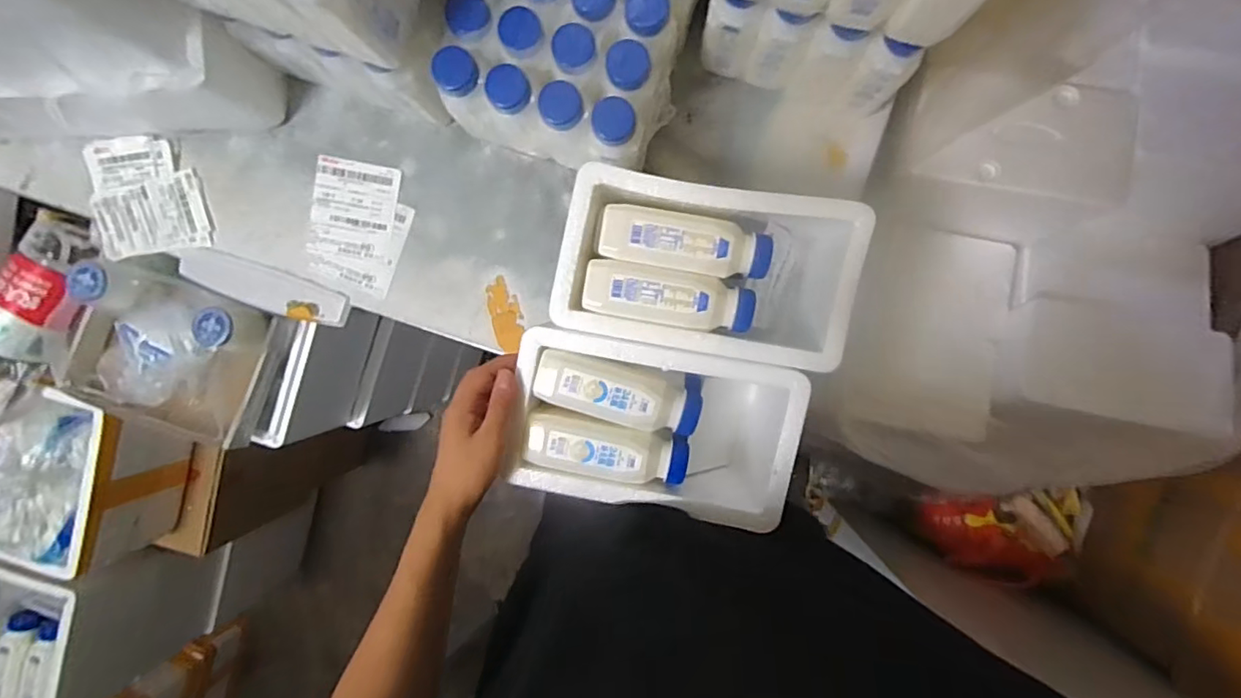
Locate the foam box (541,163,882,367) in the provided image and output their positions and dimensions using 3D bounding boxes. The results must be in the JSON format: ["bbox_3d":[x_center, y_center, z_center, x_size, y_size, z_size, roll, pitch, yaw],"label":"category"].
[{"bbox_3d":[0.083,-0.073,0.576,0.257,0.166,0.143,9,93,4],"label":"foam box"}]

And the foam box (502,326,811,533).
[{"bbox_3d":[0.036,0.067,0.580,0.247,0.150,0.145,9,93,4],"label":"foam box"}]

